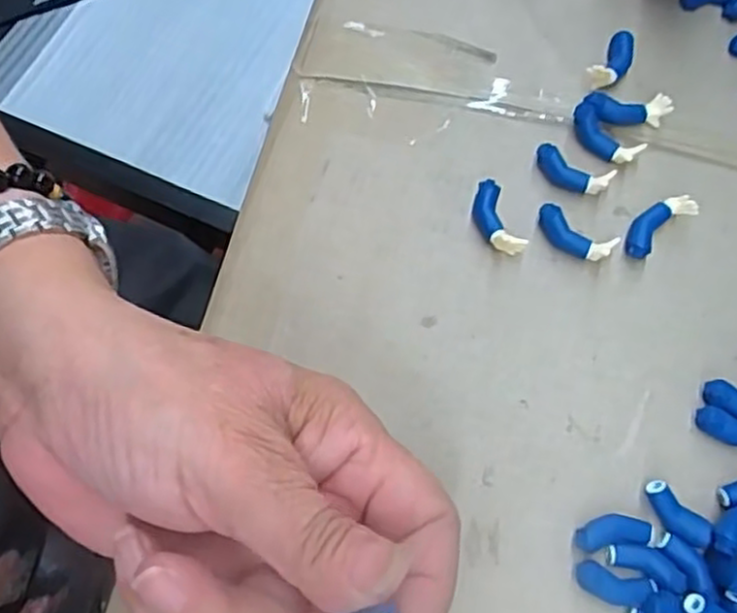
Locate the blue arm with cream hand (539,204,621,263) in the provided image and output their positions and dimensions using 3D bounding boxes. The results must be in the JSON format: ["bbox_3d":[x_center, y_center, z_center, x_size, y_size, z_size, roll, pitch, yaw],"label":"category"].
[{"bbox_3d":[0.073,-0.025,0.264,0.028,0.009,0.011,32,72,14],"label":"blue arm with cream hand"}]

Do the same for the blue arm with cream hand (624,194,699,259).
[{"bbox_3d":[0.104,-0.029,0.267,0.030,0.011,0.012,-38,72,-13],"label":"blue arm with cream hand"}]

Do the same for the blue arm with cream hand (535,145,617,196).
[{"bbox_3d":[0.075,-0.050,0.274,0.028,0.009,0.011,27,71,12],"label":"blue arm with cream hand"}]

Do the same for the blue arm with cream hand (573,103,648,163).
[{"bbox_3d":[0.089,-0.065,0.278,0.028,0.008,0.011,41,75,16],"label":"blue arm with cream hand"}]

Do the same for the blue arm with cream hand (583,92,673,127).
[{"bbox_3d":[0.099,-0.076,0.284,0.032,0.010,0.008,2,68,3],"label":"blue arm with cream hand"}]

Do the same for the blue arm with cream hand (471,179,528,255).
[{"bbox_3d":[0.045,-0.030,0.266,0.013,0.010,0.028,-23,69,-8],"label":"blue arm with cream hand"}]

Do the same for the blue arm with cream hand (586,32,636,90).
[{"bbox_3d":[0.097,-0.098,0.291,0.012,0.008,0.030,34,73,14],"label":"blue arm with cream hand"}]

